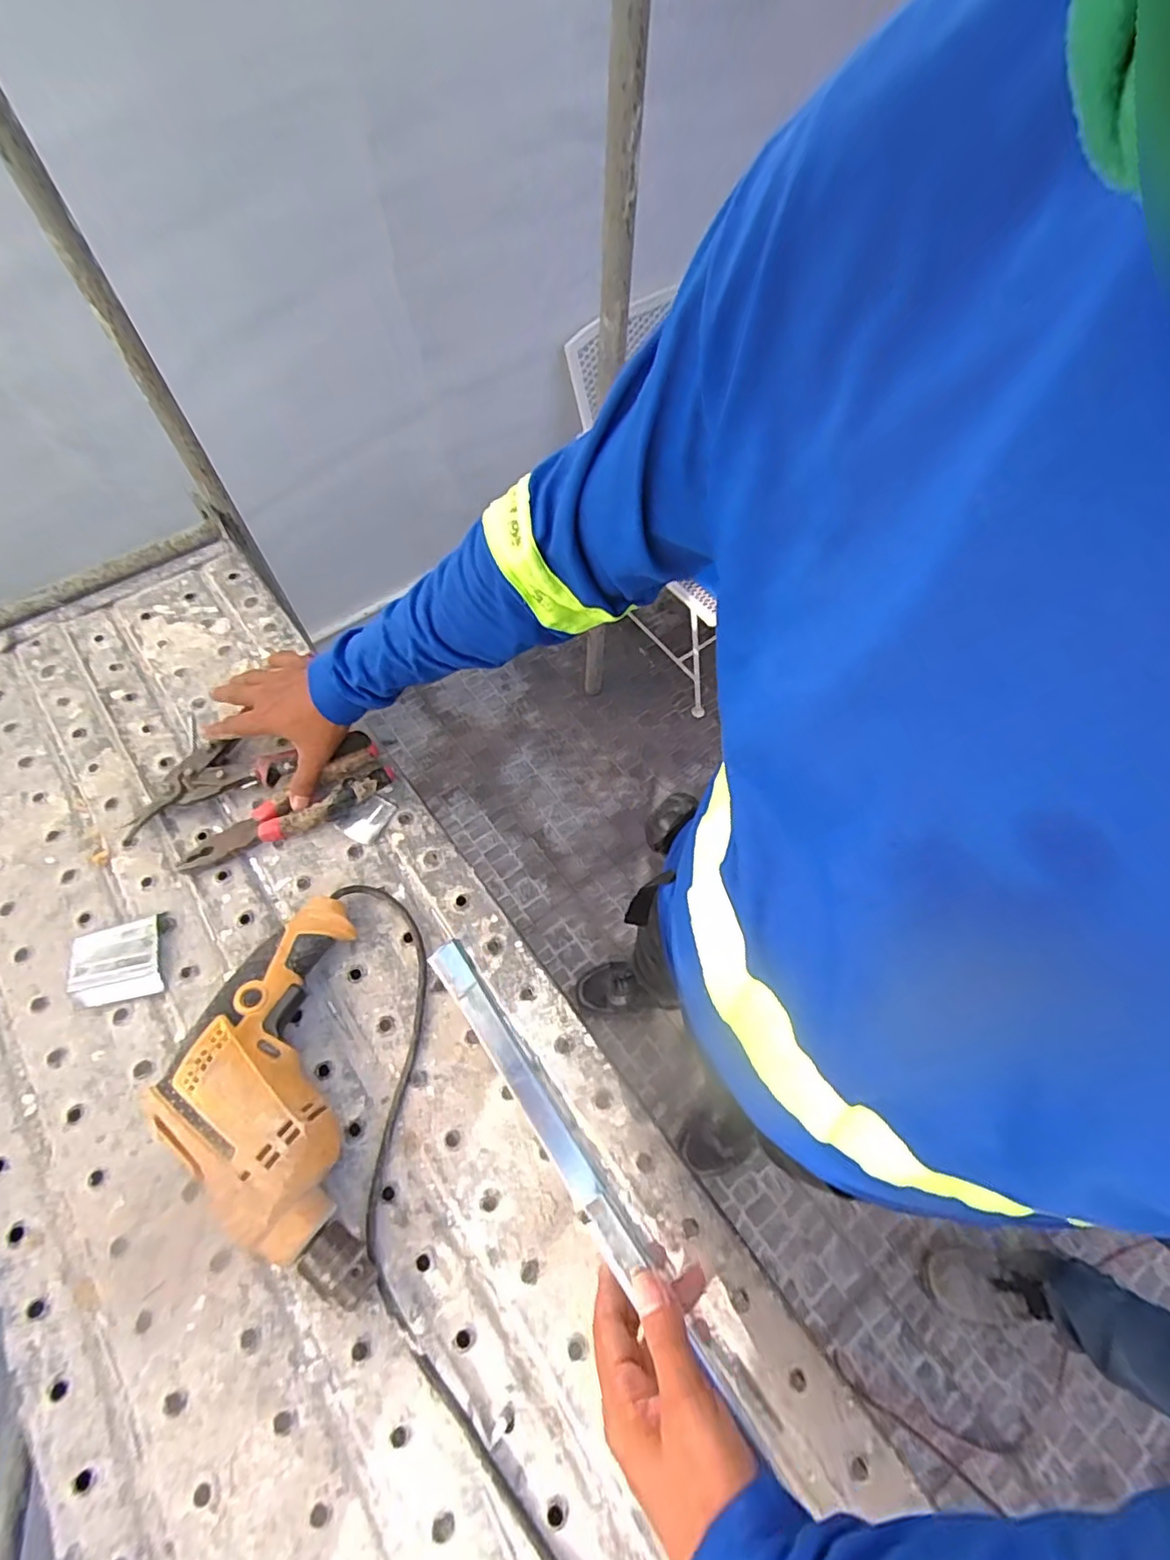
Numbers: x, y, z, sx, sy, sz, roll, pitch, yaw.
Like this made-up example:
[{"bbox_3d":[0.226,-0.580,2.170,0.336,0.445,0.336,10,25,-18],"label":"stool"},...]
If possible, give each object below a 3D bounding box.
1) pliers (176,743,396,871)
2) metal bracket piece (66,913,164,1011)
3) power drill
[{"bbox_3d":[-0.272,0.029,0.554,0.188,0.021,0.041,-29,66,-14],"label":"pliers"},{"bbox_3d":[-0.382,0.150,0.491,0.060,0.020,0.062,-15,63,-9],"label":"metal bracket piece"},{"bbox_3d":[-0.227,0.217,0.428,0.116,0.070,0.262,-13,62,-8],"label":"power drill"}]

